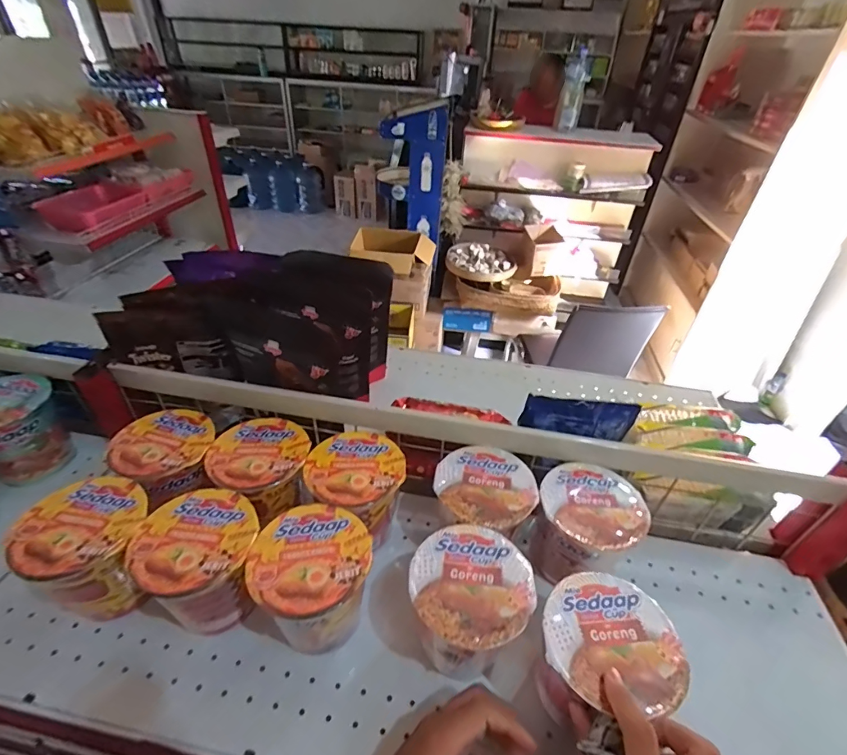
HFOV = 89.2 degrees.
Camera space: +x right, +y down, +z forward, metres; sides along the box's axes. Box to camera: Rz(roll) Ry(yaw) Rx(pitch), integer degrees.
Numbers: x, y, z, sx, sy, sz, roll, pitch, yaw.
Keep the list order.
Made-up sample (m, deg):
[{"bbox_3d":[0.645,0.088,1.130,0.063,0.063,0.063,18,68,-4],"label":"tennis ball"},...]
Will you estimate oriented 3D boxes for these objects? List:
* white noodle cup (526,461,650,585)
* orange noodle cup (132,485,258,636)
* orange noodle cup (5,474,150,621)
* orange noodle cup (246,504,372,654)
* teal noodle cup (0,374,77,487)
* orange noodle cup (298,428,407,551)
[{"bbox_3d":[0.176,0.171,0.482,0.101,0.105,0.111,2,39,-2],"label":"white noodle cup"},{"bbox_3d":[-0.211,0.182,0.427,0.097,0.100,0.104,2,39,-2],"label":"orange noodle cup"},{"bbox_3d":[-0.319,0.175,0.430,0.100,0.108,0.101,2,39,-2],"label":"orange noodle cup"},{"bbox_3d":[-0.105,0.199,0.422,0.102,0.106,0.107,2,39,-2],"label":"orange noodle cup"},{"bbox_3d":[-0.511,0.069,0.543,0.085,0.107,0.098,27,45,26],"label":"teal noodle cup"},{"bbox_3d":[-0.076,0.136,0.505,0.104,0.103,0.110,2,39,-2],"label":"orange noodle cup"}]

